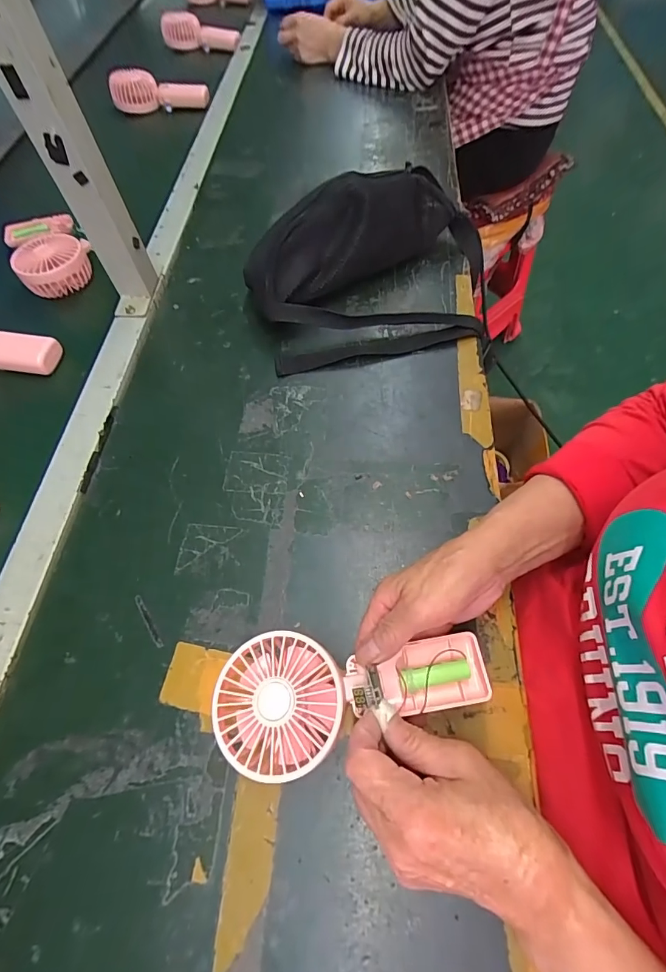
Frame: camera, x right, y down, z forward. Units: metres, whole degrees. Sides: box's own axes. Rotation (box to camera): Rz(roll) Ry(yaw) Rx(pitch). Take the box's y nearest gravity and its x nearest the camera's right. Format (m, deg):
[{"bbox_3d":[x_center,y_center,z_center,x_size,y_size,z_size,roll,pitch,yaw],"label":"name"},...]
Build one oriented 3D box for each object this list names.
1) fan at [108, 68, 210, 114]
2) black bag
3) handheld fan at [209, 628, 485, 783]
[{"bbox_3d":[-0.330,-0.755,0.802,0.180,0.065,0.032,-4,61,2],"label":"fan"},{"bbox_3d":[0.046,-0.257,0.485,0.290,0.095,0.215,-12,61,-3],"label":"black bag"},{"bbox_3d":[0.014,0.139,0.290,0.184,0.029,0.081,-5,61,-8],"label":"handheld fan"}]

